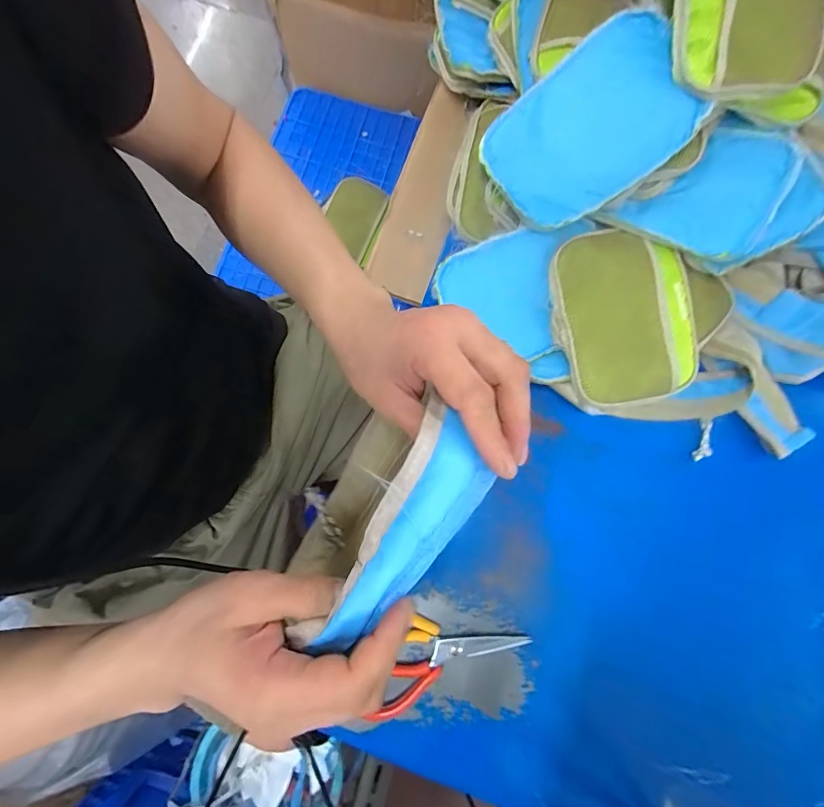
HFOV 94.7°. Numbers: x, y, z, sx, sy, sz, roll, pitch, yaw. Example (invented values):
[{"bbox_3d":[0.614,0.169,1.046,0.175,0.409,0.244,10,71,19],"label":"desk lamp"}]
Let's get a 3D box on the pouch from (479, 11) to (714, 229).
[{"bbox_3d":[0.177,-0.283,0.394,0.180,0.017,0.142,-31,87,22],"label":"pouch"}]

